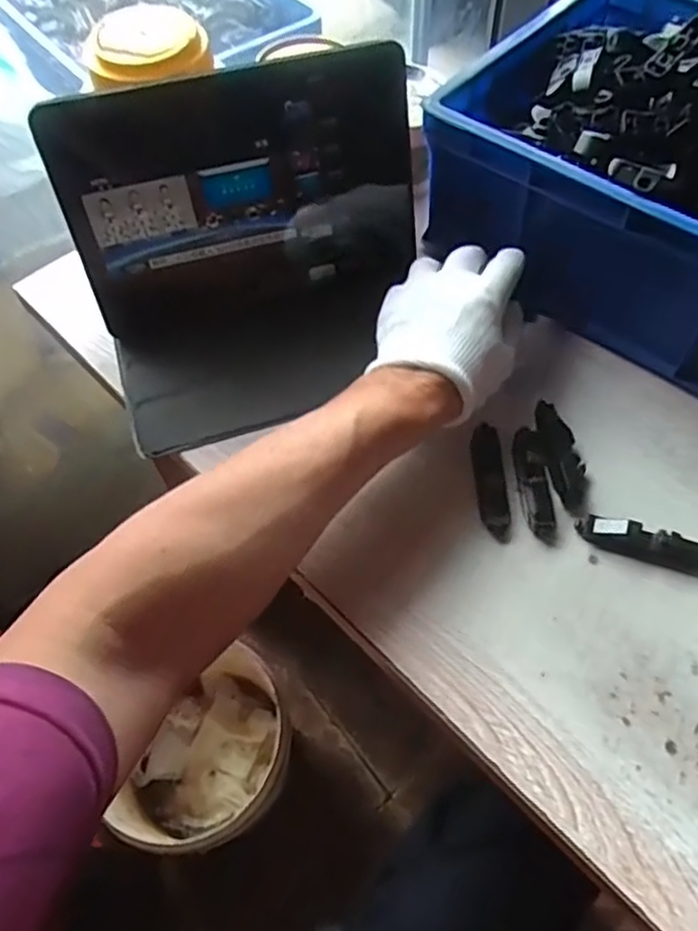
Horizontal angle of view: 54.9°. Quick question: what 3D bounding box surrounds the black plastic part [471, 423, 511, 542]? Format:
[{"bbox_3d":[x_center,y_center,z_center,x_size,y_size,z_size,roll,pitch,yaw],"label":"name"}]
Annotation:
[{"bbox_3d":[0.095,0.010,0.454,0.018,0.007,0.084,-2,58,1],"label":"black plastic part"}]

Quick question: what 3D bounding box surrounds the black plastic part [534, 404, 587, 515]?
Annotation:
[{"bbox_3d":[0.146,-0.007,0.461,0.024,0.008,0.086,-9,58,-3],"label":"black plastic part"}]

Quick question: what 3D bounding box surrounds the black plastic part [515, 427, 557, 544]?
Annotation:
[{"bbox_3d":[0.124,0.012,0.452,0.019,0.009,0.082,0,58,2],"label":"black plastic part"}]

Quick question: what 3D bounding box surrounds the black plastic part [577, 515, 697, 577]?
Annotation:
[{"bbox_3d":[0.188,0.049,0.422,0.082,0.018,0.016,16,60,12],"label":"black plastic part"}]

